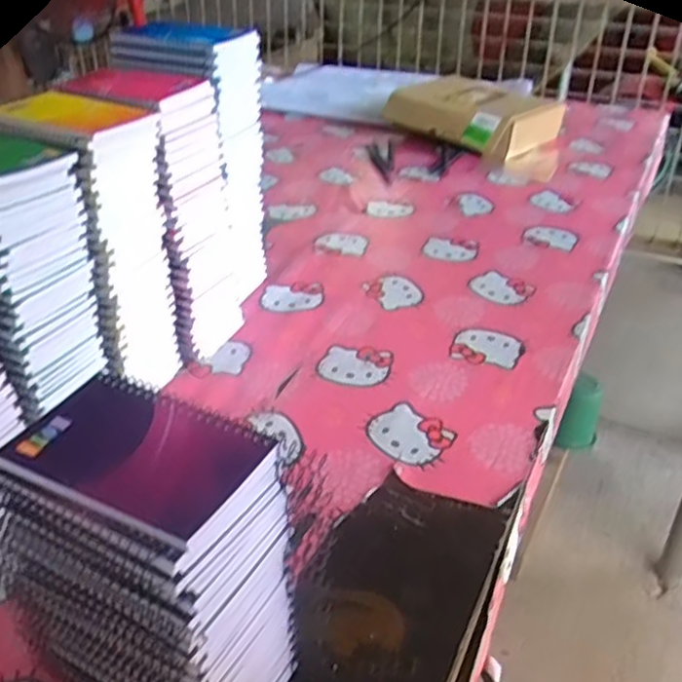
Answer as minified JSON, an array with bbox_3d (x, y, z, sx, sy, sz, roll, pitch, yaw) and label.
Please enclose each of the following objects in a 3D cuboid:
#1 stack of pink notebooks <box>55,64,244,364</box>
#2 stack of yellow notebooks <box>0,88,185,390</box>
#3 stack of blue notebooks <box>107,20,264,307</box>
[{"bbox_3d":[-0.188,-0.126,0.747,0.133,0.282,0.114,16,36,22],"label":"stack of pink notebooks"},{"bbox_3d":[-0.231,-0.077,0.676,0.121,0.282,0.103,16,36,22],"label":"stack of yellow notebooks"},{"bbox_3d":[-0.158,-0.200,0.810,0.135,0.278,0.102,15,35,21],"label":"stack of blue notebooks"}]

